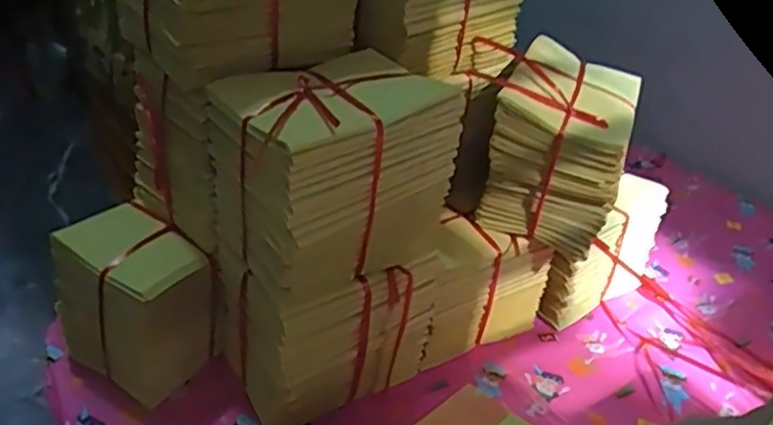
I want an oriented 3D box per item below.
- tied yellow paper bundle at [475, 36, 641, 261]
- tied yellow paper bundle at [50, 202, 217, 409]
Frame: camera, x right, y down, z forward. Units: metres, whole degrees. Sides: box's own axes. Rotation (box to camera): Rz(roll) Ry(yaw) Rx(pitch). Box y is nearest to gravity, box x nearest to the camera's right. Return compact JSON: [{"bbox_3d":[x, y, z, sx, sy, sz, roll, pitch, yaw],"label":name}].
[{"bbox_3d":[0.174,-0.068,0.675,0.125,0.154,0.150,14,33,14],"label":"tied yellow paper bundle"},{"bbox_3d":[-0.236,0.090,0.629,0.133,0.155,0.098,24,37,26],"label":"tied yellow paper bundle"}]

